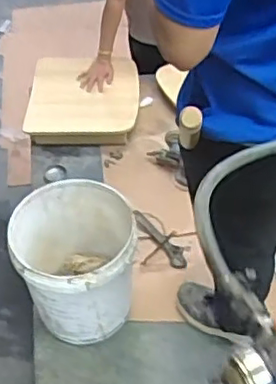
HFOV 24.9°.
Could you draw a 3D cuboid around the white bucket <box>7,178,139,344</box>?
[{"bbox_3d":[-0.155,0.177,1.658,0.314,0.339,0.353,-9,50,-5],"label":"white bucket"}]

